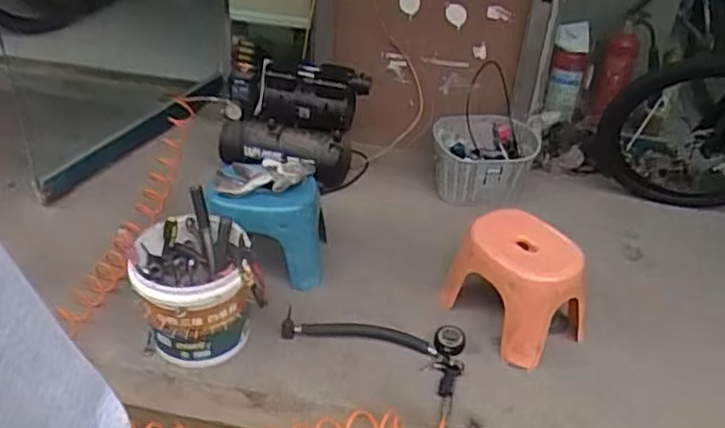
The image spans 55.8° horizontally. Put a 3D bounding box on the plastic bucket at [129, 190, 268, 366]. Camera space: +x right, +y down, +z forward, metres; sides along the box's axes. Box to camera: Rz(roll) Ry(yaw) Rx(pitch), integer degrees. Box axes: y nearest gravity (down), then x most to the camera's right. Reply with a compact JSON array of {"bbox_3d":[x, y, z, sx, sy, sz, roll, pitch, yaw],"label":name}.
[{"bbox_3d":[-0.387,0.178,1.579,0.267,0.280,0.269,3,35,-2],"label":"plastic bucket"}]

